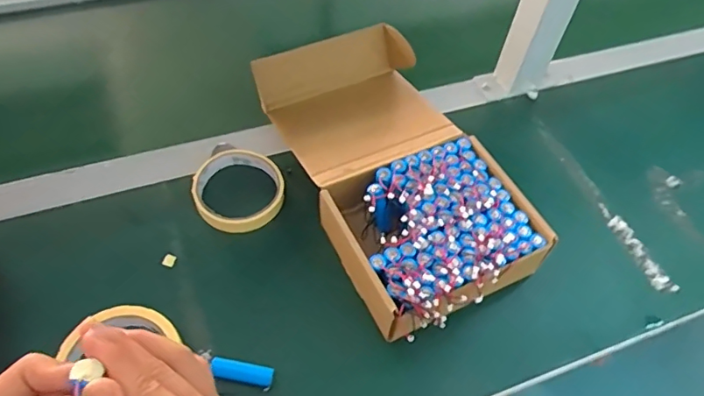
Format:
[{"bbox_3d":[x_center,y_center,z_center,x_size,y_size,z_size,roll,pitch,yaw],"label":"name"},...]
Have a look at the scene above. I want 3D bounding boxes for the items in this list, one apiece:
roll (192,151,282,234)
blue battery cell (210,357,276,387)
[{"bbox_3d":[-0.111,-0.011,0.507,0.084,0.020,0.093,-11,56,-13],"label":"roll"},{"bbox_3d":[-0.085,0.136,0.402,0.047,0.012,0.014,8,54,1],"label":"blue battery cell"}]

